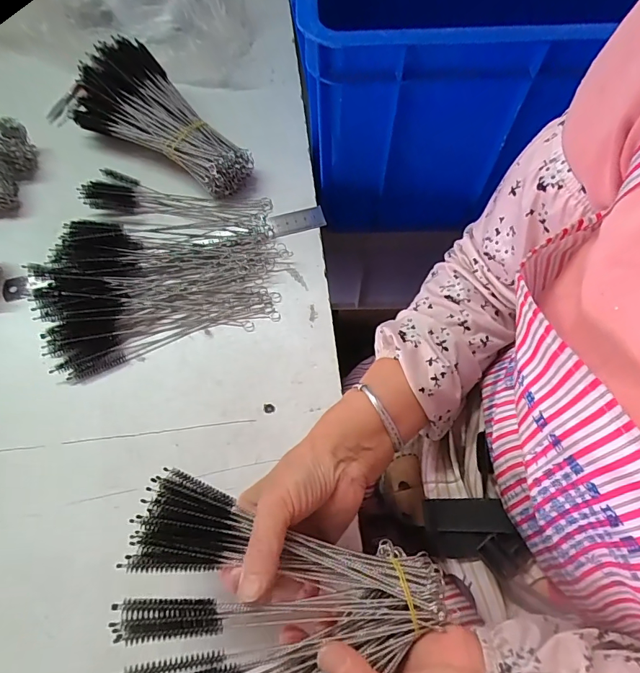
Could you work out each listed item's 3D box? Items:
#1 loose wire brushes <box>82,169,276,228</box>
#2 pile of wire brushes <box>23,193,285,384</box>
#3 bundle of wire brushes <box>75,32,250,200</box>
[{"bbox_3d":[-0.150,-0.143,0.460,0.188,0.022,0.050,11,68,3],"label":"loose wire brushes"},{"bbox_3d":[-0.152,-0.061,0.420,0.235,0.029,0.146,-17,69,-8],"label":"pile of wire brushes"},{"bbox_3d":[-0.158,-0.238,0.466,0.199,0.061,0.099,28,70,10],"label":"bundle of wire brushes"}]

